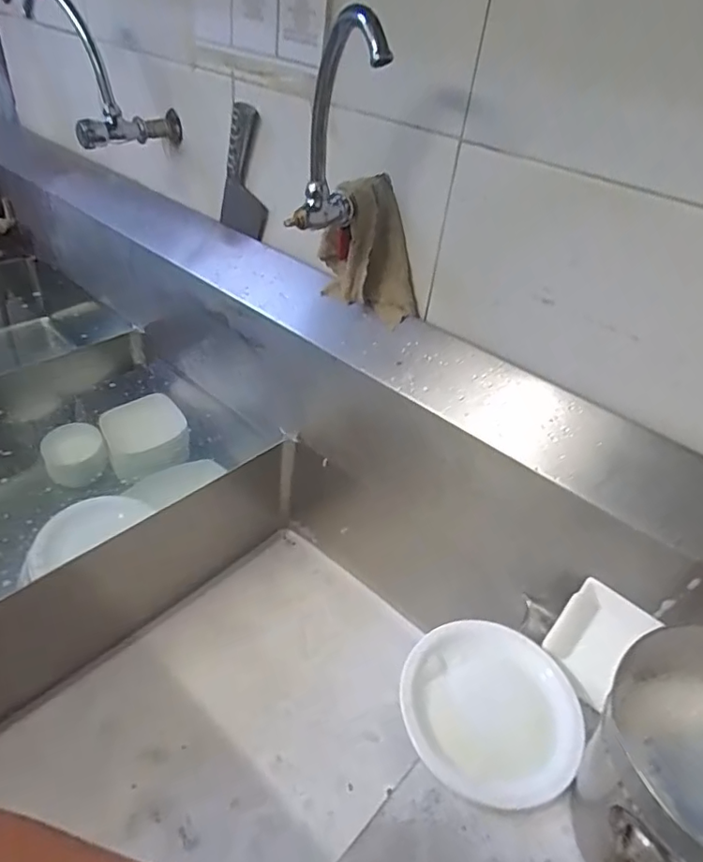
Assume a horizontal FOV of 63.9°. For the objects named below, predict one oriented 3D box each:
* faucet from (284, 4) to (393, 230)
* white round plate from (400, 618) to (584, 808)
[{"bbox_3d":[-0.016,-0.304,0.595,0.068,0.252,0.080,13,61,-4],"label":"faucet"},{"bbox_3d":[0.148,0.287,0.600,0.180,0.020,0.179,4,38,-3],"label":"white round plate"}]

